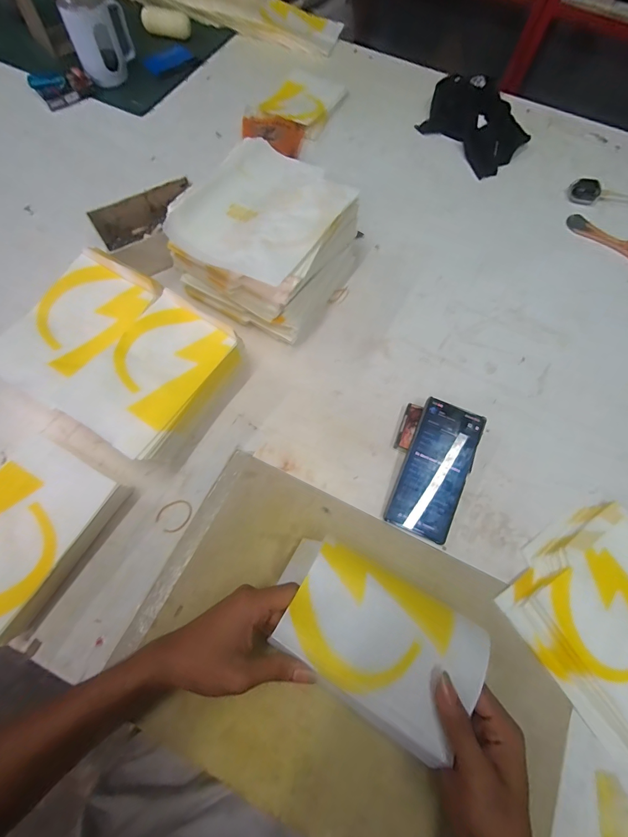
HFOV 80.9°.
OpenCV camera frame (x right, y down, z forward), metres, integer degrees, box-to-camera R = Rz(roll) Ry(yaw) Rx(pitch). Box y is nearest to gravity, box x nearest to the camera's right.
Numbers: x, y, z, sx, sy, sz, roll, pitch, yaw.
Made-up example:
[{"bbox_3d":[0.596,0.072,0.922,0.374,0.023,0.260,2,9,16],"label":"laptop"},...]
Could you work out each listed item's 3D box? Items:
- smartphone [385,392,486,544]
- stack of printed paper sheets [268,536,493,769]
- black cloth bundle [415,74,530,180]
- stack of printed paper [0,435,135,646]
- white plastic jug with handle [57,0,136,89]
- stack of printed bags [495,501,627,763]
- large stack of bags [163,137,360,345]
[{"bbox_3d":[0.148,0.060,0.445,0.074,0.006,0.161,22,79,10],"label":"smartphone"},{"bbox_3d":[0.052,0.195,0.329,0.185,0.022,0.112,31,70,9],"label":"stack of printed paper sheets"},{"bbox_3d":[0.298,-0.563,0.696,0.132,0.064,0.197,-42,76,-17],"label":"black cloth bundle"},{"bbox_3d":[-0.308,0.121,0.391,0.127,0.058,0.181,29,70,8],"label":"stack of printed paper"},{"bbox_3d":[-0.393,-0.704,0.682,0.106,0.118,0.096,-21,71,-11],"label":"white plastic jug with handle"},{"bbox_3d":[0.338,0.216,0.401,0.207,0.027,0.208,-33,74,-15],"label":"stack of printed bags"},{"bbox_3d":[-0.058,-0.246,0.516,0.195,0.124,0.210,32,70,9],"label":"large stack of bags"}]

